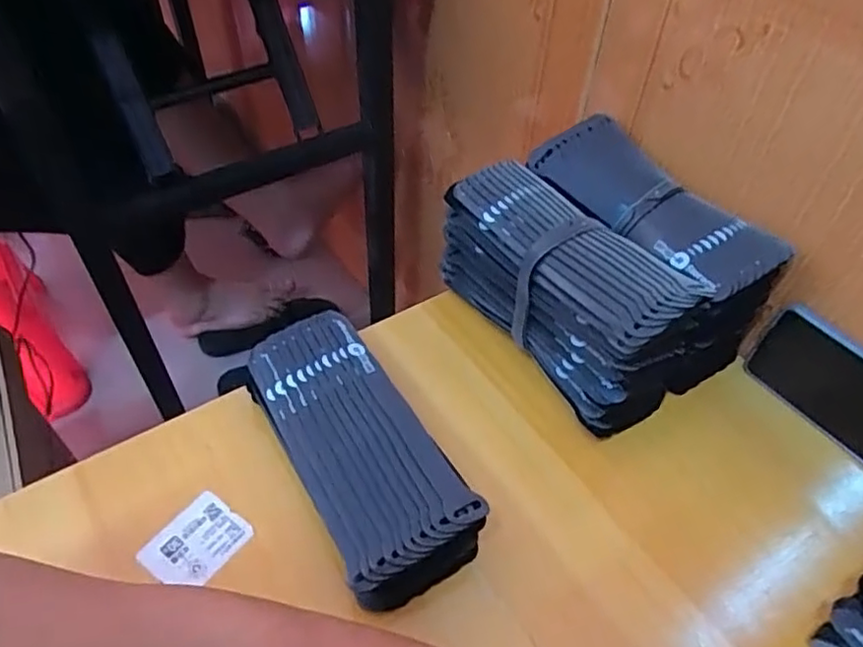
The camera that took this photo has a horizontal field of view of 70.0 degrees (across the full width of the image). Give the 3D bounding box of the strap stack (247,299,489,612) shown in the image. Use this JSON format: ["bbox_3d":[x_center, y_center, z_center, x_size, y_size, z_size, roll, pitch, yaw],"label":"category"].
[{"bbox_3d":[-0.054,0.080,0.425,0.089,0.042,0.209,-23,53,-21],"label":"strap stack"}]

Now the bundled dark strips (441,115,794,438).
[{"bbox_3d":[0.135,-0.049,0.498,0.165,0.115,0.204,-26,54,-23],"label":"bundled dark strips"}]

